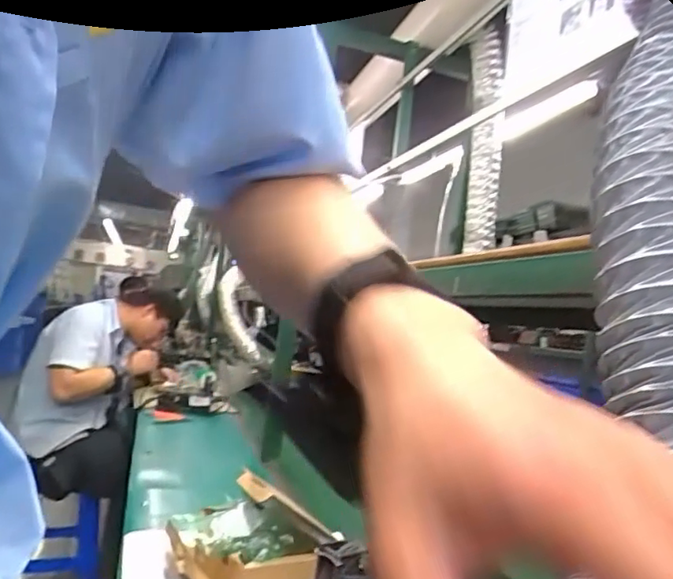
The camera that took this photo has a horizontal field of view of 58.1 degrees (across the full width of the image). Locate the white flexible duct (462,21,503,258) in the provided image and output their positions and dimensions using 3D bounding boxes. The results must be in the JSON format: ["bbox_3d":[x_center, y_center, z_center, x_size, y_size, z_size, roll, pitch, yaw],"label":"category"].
[{"bbox_3d":[0.395,-0.401,1.633,0.107,0.583,0.083,6,-3,8],"label":"white flexible duct"}]

